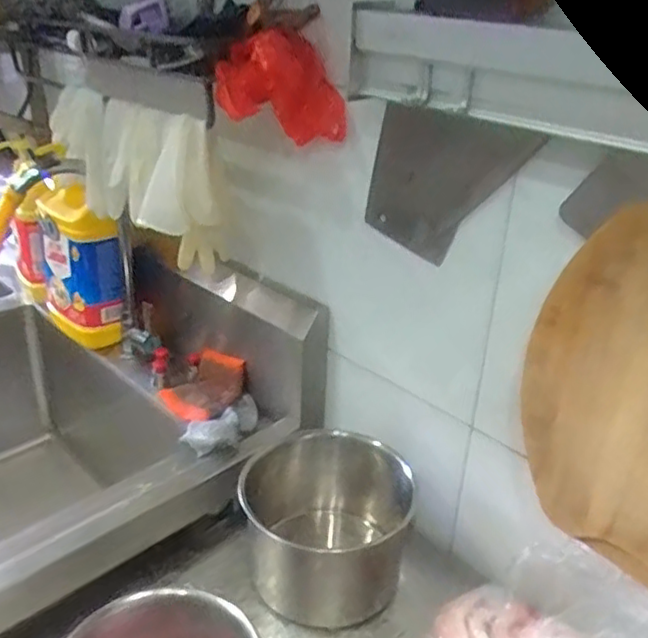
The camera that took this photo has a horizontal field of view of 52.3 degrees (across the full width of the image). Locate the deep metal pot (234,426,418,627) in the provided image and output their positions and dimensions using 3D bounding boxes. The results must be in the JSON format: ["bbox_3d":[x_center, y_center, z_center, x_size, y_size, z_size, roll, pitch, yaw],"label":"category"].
[{"bbox_3d":[0.004,0.209,0.681,0.160,0.136,0.153,2,28,-1],"label":"deep metal pot"}]

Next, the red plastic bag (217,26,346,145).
[{"bbox_3d":[-0.040,-0.213,0.616,0.118,0.094,0.049,-9,30,-20],"label":"red plastic bag"}]

